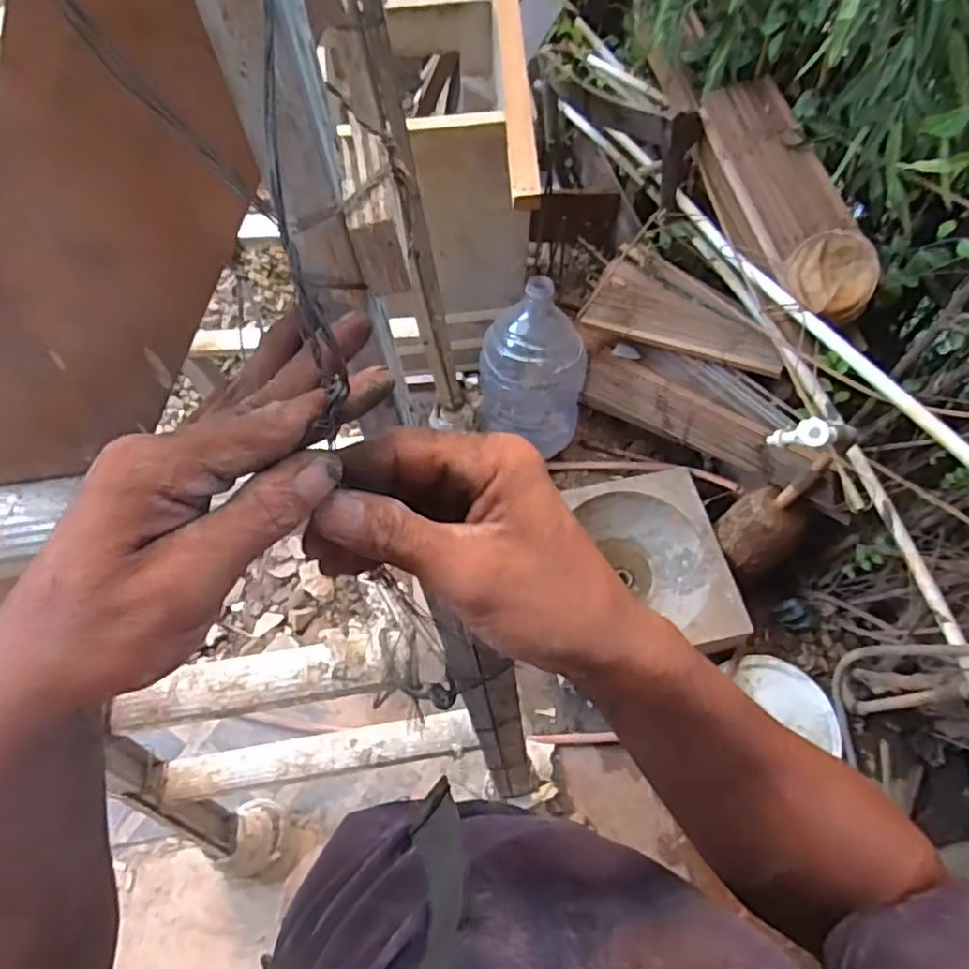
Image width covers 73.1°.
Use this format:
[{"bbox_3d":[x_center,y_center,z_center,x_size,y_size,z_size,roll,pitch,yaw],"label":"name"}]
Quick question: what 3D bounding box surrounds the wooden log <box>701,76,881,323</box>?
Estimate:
[{"bbox_3d":[0.560,-0.540,1.223,0.136,0.102,0.515,-13,65,-8],"label":"wooden log"}]

